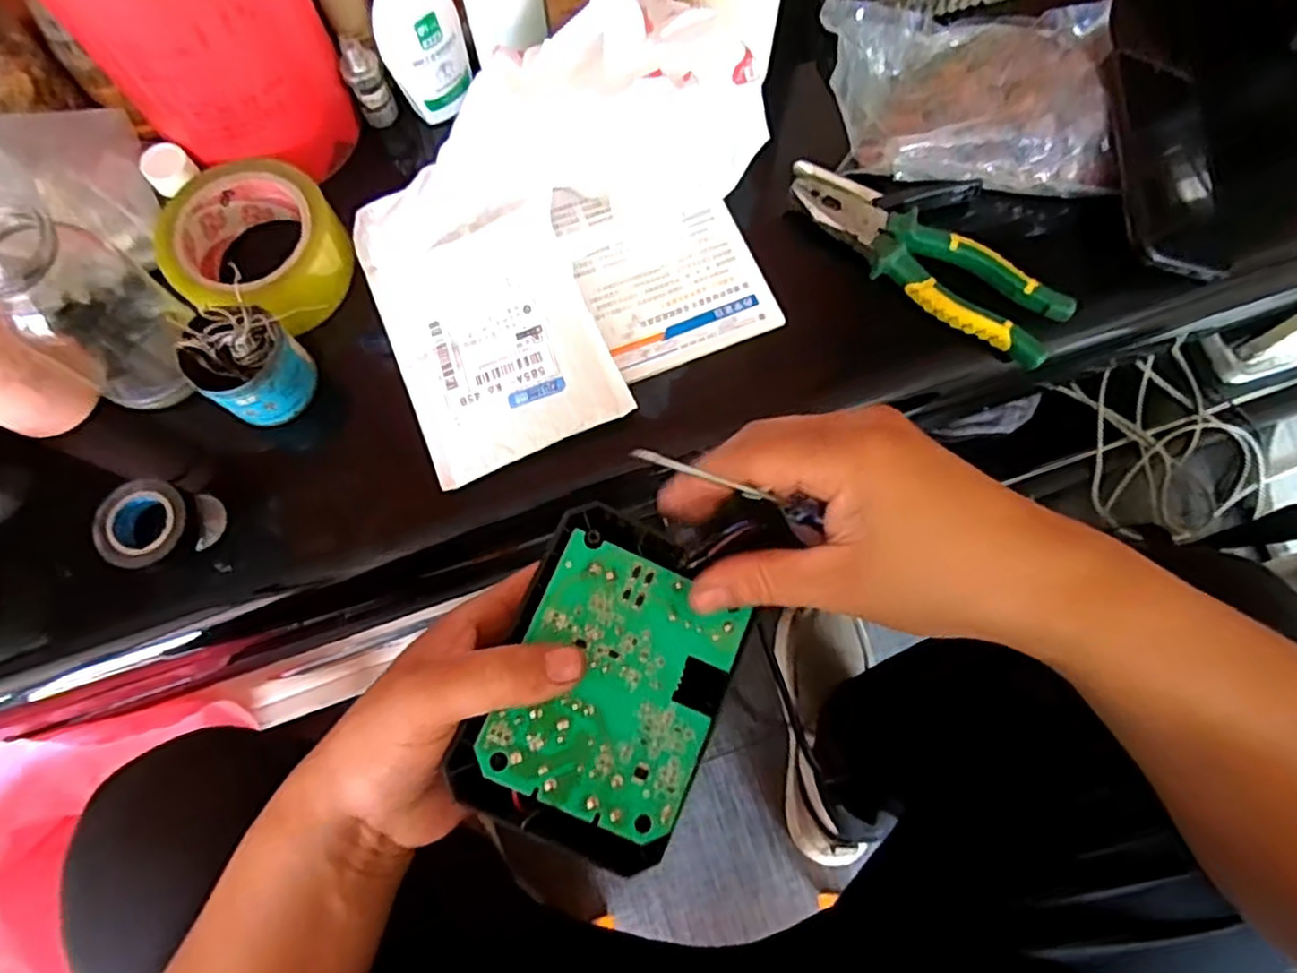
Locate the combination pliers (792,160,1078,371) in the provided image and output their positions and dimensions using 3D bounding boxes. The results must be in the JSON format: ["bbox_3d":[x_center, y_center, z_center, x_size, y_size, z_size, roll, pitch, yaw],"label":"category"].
[{"bbox_3d":[0.178,-0.151,0.473,0.199,0.019,0.056,34,77,11],"label":"combination pliers"}]

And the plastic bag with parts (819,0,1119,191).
[{"bbox_3d":[0.229,-0.275,0.478,0.214,0.052,0.153,-6,73,0],"label":"plastic bag with parts"}]

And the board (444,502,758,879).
[{"bbox_3d":[-0.015,0.081,0.292,0.087,0.023,0.128,23,75,8],"label":"board"}]

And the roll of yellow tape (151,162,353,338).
[{"bbox_3d":[-0.253,-0.153,0.464,0.107,0.044,0.102,0,73,1],"label":"roll of yellow tape"}]

